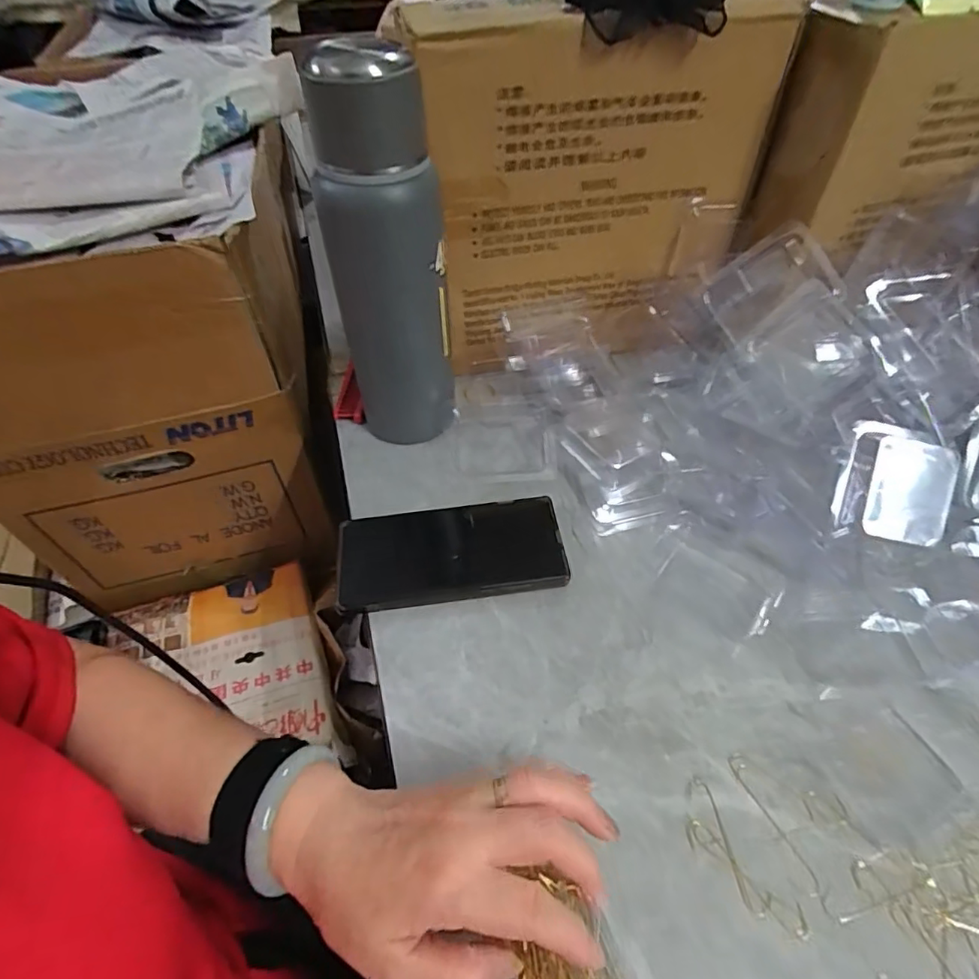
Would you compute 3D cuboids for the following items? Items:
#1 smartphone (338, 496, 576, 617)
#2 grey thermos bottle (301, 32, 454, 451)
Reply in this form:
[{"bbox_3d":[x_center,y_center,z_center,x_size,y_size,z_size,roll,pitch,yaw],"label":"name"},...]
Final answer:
[{"bbox_3d":[-0.029,0.044,0.403,0.161,0.014,0.078,-7,51,-6],"label":"smartphone"},{"bbox_3d":[-0.074,-0.153,0.405,0.074,0.271,0.063,-15,51,-13],"label":"grey thermos bottle"}]

